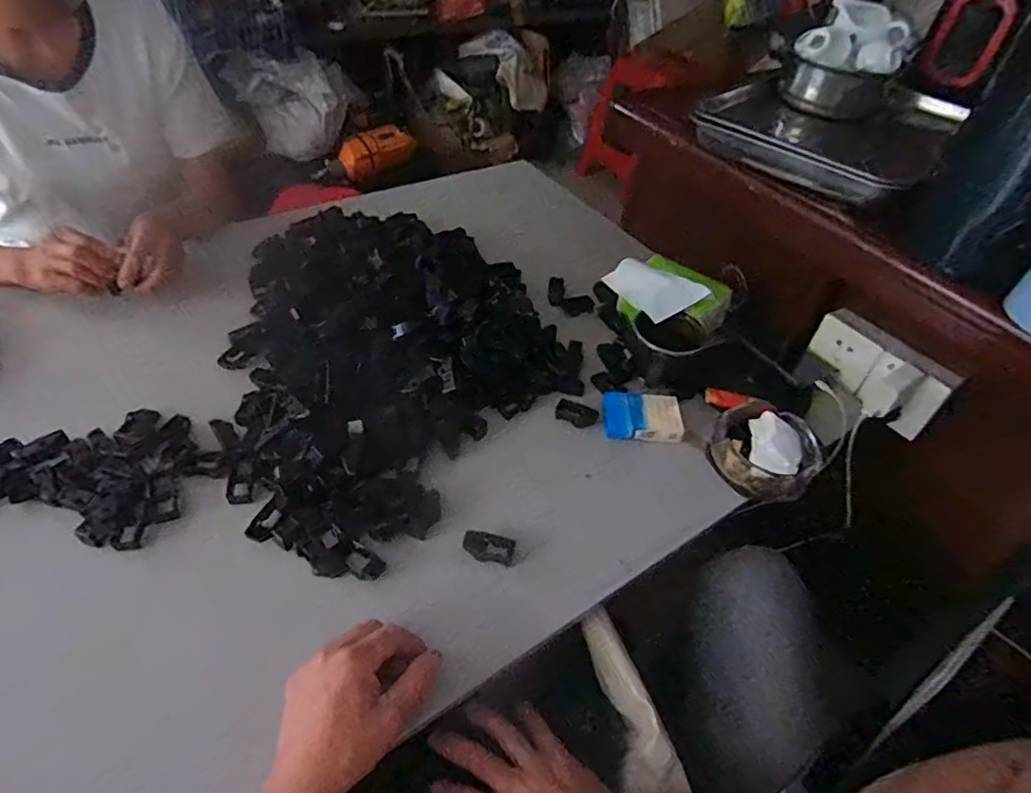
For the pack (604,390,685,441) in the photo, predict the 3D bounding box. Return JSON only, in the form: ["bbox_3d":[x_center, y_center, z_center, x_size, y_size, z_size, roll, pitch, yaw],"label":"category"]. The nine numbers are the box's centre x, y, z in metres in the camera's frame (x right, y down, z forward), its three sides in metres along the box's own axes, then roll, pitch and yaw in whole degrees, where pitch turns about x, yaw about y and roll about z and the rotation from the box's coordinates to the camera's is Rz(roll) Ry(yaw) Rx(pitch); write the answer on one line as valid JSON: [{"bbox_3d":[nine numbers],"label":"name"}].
[{"bbox_3d":[0.152,0.022,0.711,0.089,0.017,0.066,4,45,-3],"label":"pack"}]

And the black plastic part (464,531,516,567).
[{"bbox_3d":[-0.026,0.148,0.577,0.051,0.014,0.028,10,45,2],"label":"black plastic part"}]

